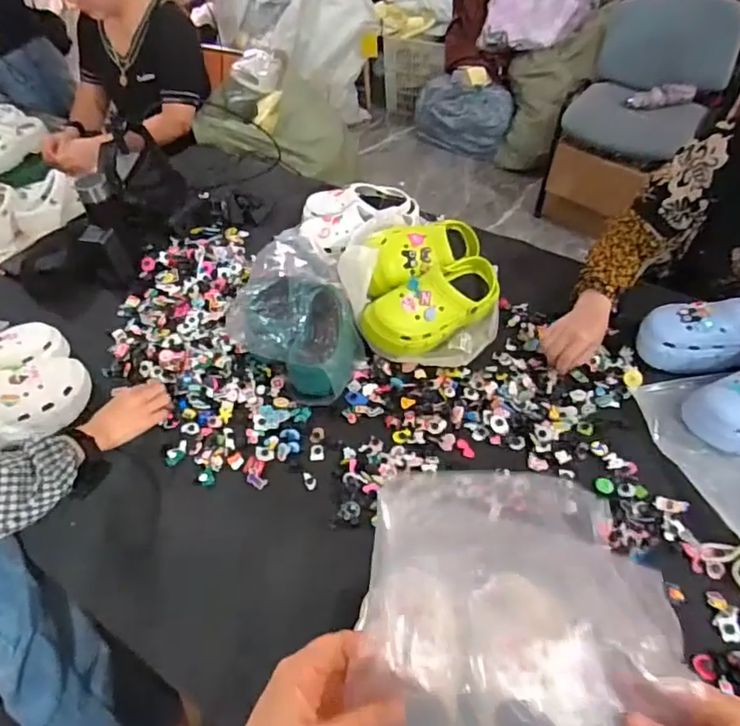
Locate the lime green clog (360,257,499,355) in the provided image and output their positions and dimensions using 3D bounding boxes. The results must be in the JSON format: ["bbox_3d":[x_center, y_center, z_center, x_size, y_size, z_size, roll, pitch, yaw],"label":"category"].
[{"bbox_3d":[0.113,-0.107,0.954,0.254,0.082,0.099,-30,55,-19],"label":"lime green clog"}]

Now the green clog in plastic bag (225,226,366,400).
[{"bbox_3d":[-0.143,-0.084,0.974,0.203,0.124,0.348,-17,52,-9],"label":"green clog in plastic bag"}]

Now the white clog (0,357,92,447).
[{"bbox_3d":[-0.589,0.076,0.909,0.242,0.095,0.128,-28,88,-37],"label":"white clog"}]

